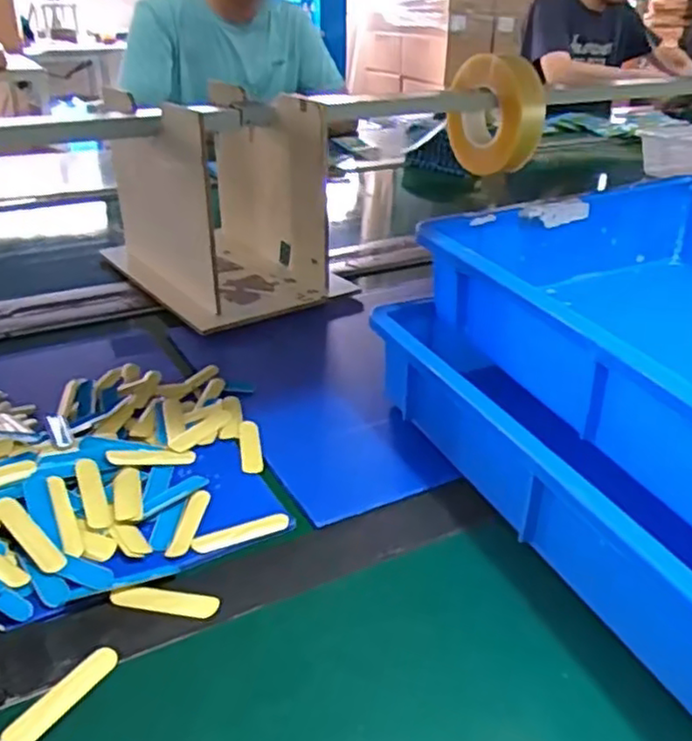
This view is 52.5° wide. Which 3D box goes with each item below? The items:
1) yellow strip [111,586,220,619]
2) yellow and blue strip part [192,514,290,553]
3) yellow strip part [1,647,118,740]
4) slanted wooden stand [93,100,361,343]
[{"bbox_3d":[-0.102,0.130,0.398,0.059,0.004,0.017,4,28,6],"label":"yellow strip"},{"bbox_3d":[-0.066,0.103,0.445,0.062,0.005,0.012,-13,31,-24],"label":"yellow and blue strip part"},{"bbox_3d":[-0.137,0.157,0.340,0.015,0.004,0.062,37,37,13],"label":"yellow strip part"},{"bbox_3d":[-0.156,-0.194,0.799,0.189,0.191,0.282,-19,34,-33],"label":"slanted wooden stand"}]

